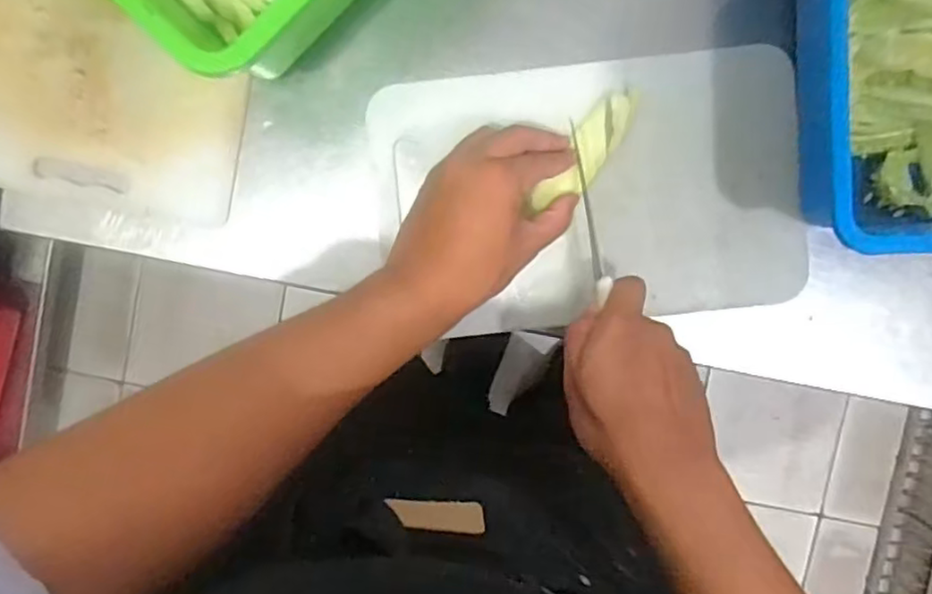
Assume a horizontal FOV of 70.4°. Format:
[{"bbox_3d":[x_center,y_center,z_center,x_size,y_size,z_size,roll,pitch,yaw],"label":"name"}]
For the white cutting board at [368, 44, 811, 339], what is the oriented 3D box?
[{"bbox_3d":[0.095,-0.080,0.507,0.317,0.016,0.198,-5,94,2],"label":"white cutting board"}]

